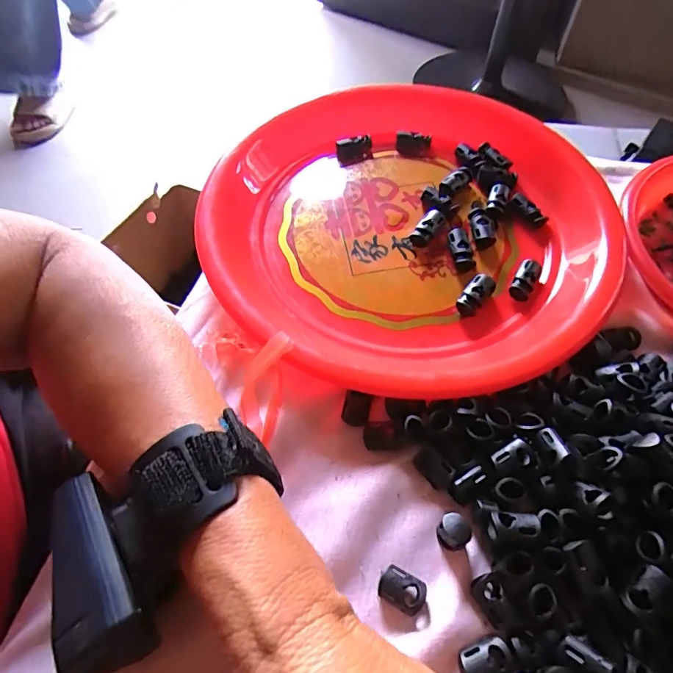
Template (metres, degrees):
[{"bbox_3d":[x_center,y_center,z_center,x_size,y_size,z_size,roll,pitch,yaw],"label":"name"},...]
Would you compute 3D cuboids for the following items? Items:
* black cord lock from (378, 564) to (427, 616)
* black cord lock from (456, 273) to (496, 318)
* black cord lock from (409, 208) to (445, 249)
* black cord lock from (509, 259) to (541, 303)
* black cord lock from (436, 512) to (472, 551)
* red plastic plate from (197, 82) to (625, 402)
[{"bbox_3d":[0.029,0.110,0.197,0.020,0.009,0.014,26,62,15],"label":"black cord lock"},{"bbox_3d":[0.084,-0.025,0.275,0.013,0.010,0.029,39,66,21],"label":"black cord lock"},{"bbox_3d":[0.060,-0.072,0.300,0.012,0.008,0.032,33,64,19],"label":"black cord lock"},{"bbox_3d":[0.117,-0.035,0.281,0.013,0.009,0.030,27,62,15],"label":"black cord lock"},{"bbox_3d":[0.053,0.088,0.206,0.014,0.018,0.012,24,61,14],"label":"black cord lock"},{"bbox_3d":[0.045,-0.076,0.295,0.245,0.028,0.248,0,58,0],"label":"red plastic plate"}]

